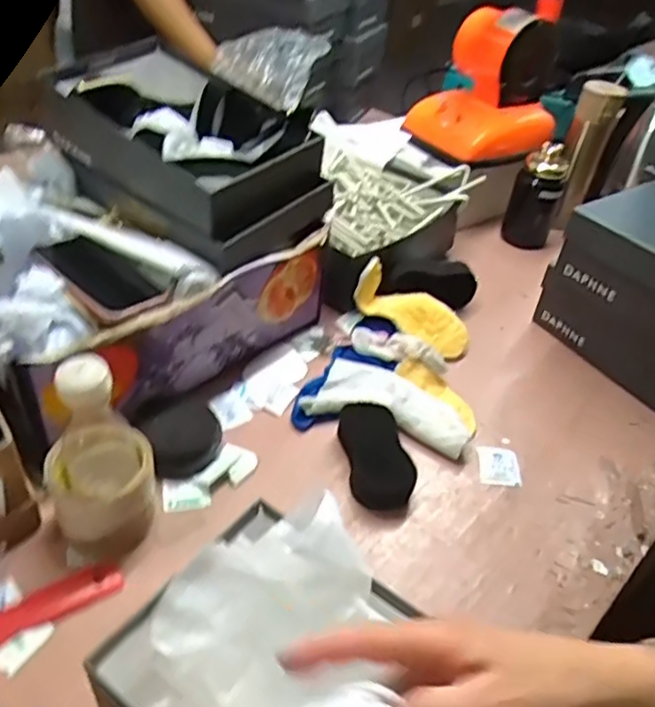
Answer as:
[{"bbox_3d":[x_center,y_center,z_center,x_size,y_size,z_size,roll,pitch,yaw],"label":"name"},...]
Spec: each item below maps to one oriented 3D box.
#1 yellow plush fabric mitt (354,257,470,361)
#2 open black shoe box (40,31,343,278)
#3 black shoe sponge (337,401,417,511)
[{"bbox_3d":[0.113,-0.055,0.835,0.165,0.051,0.056,31,42,-2],"label":"yellow plush fabric mitt"},{"bbox_3d":[-0.167,-0.246,0.759,0.310,0.121,0.169,32,46,26],"label":"open black shoe box"},{"bbox_3d":[0.050,0.106,0.696,0.058,0.033,0.124,-5,42,-14],"label":"black shoe sponge"}]

